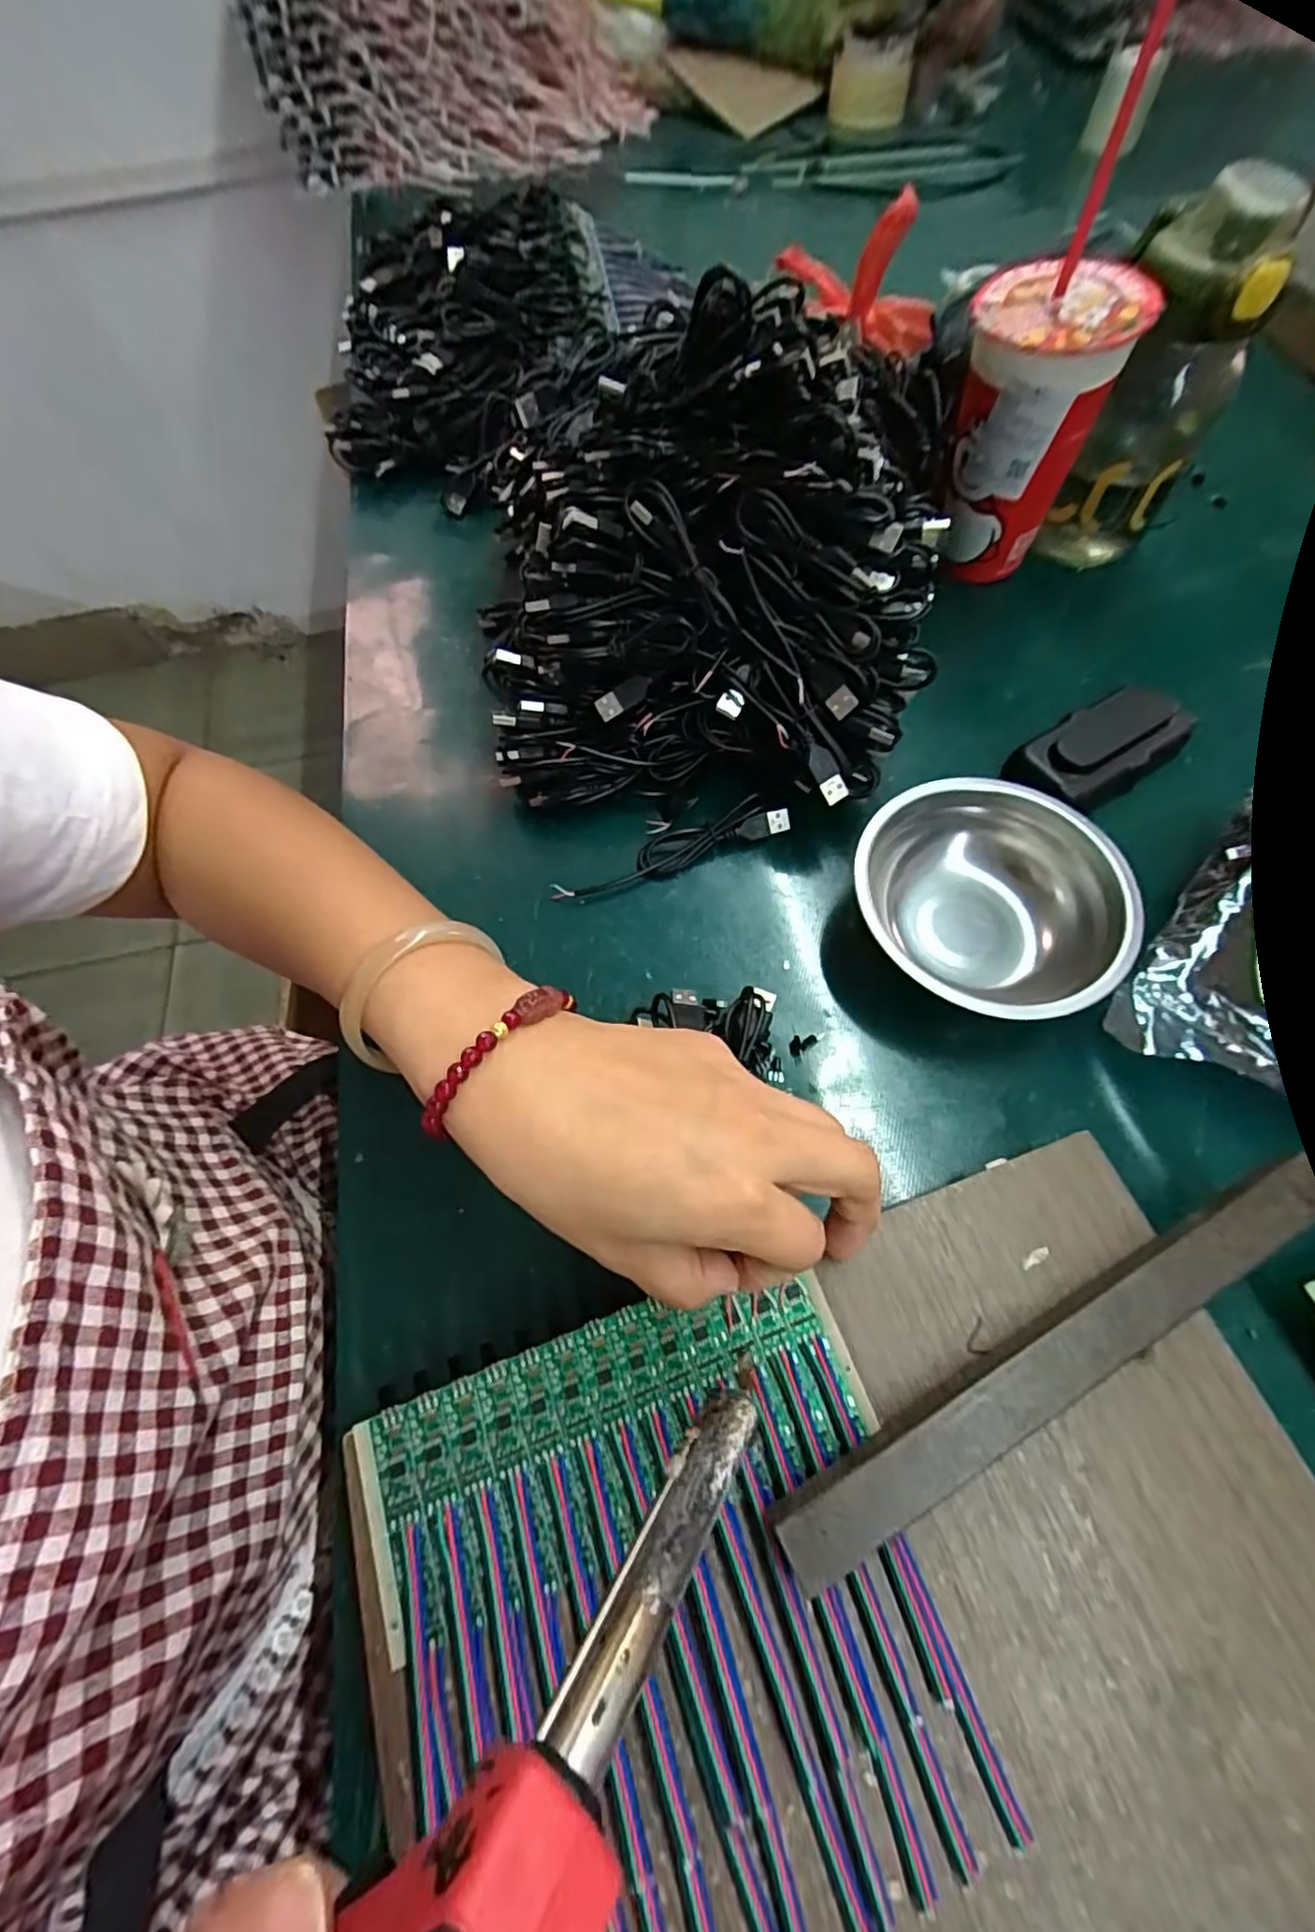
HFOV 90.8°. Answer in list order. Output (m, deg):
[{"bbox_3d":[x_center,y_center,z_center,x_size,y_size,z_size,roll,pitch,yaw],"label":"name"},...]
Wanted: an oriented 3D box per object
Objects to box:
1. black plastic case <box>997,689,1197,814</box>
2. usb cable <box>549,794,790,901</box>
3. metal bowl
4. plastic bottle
[{"bbox_3d":[0.252,-0.124,0.371,0.106,0.027,0.050,-30,67,-13],"label":"black plastic case"},{"bbox_3d":[0.008,-0.065,0.352,0.134,0.018,0.020,-21,66,-9],"label":"usb cable"},{"bbox_3d":[0.160,-0.030,0.321,0.116,0.043,0.124,0,64,1],"label":"metal bowl"},{"bbox_3d":[0.301,-0.344,0.396,0.076,0.172,0.084,6,65,4],"label":"plastic bottle"}]

